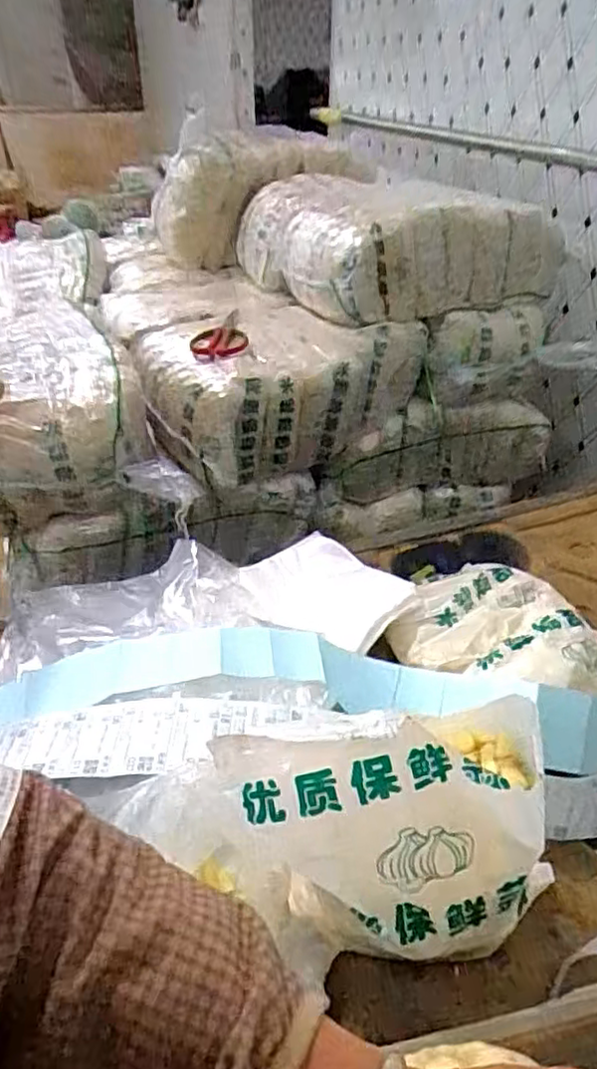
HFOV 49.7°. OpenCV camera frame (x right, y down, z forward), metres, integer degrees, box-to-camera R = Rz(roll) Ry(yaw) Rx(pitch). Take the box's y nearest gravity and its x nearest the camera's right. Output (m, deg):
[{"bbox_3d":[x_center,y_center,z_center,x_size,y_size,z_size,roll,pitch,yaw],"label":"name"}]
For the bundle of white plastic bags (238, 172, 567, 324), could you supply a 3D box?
[{"bbox_3d":[0.197,-0.645,1.430,0.526,0.192,0.493,-17,40,-23],"label":"bundle of white plastic bags"}]

